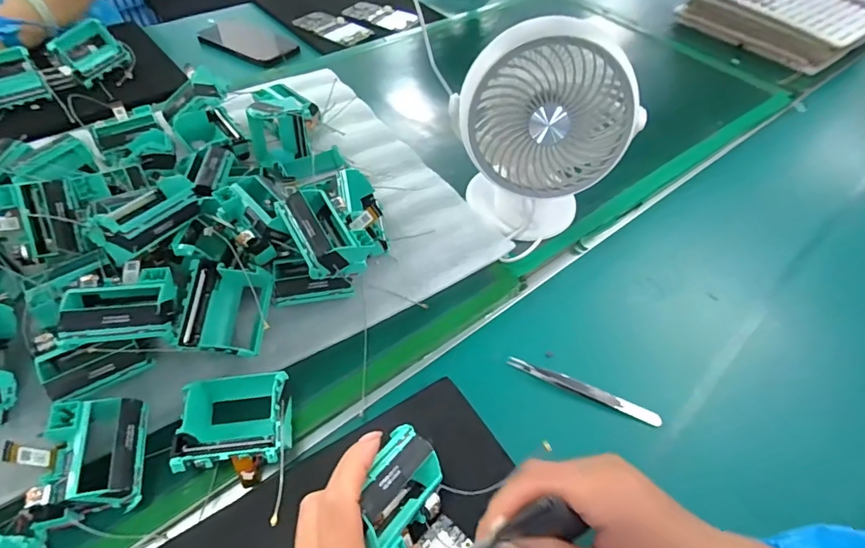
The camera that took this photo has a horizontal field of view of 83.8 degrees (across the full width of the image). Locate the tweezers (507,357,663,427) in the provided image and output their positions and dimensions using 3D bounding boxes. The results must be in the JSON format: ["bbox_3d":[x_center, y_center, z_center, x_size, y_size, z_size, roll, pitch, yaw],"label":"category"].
[{"bbox_3d":[0.125,0.096,0.399,0.127,0.010,0.012,21,52,12],"label":"tweezers"}]

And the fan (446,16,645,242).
[{"bbox_3d":[0.095,-0.118,0.431,0.148,0.185,0.098,15,51,7],"label":"fan"}]

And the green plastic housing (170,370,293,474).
[{"bbox_3d":[-0.134,0.101,0.335,0.078,0.044,0.065,-1,51,-7],"label":"green plastic housing"}]

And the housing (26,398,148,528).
[{"bbox_3d":[-0.219,0.121,0.316,0.055,0.041,0.066,-5,51,-9],"label":"housing"}]

